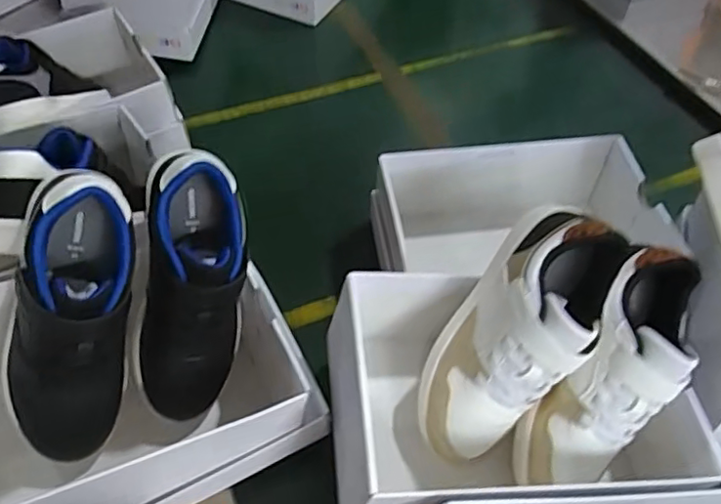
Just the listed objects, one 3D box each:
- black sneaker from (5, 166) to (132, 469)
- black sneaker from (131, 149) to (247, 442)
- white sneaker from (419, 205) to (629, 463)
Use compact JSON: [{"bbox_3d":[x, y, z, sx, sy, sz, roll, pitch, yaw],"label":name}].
[{"bbox_3d":[-0.216,0.059,0.442,0.085,0.079,0.209,7,97,4],"label":"black sneaker"},{"bbox_3d":[-0.136,0.034,0.485,0.082,0.214,0.082,9,8,5],"label":"black sneaker"},{"bbox_3d":[0.128,0.072,0.486,0.107,0.098,0.230,35,95,23],"label":"white sneaker"}]

